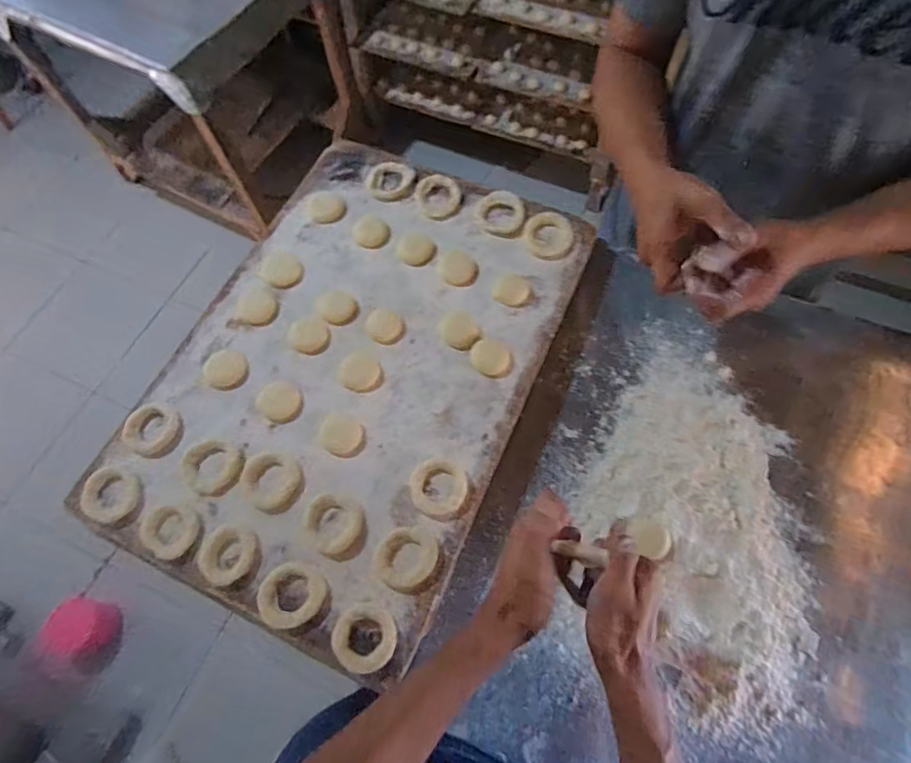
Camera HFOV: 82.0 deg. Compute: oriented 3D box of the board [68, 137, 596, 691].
[{"bbox_3d":[-0.123,-0.033,0.634,0.413,0.022,0.585,21,69,13],"label":"board"}]

